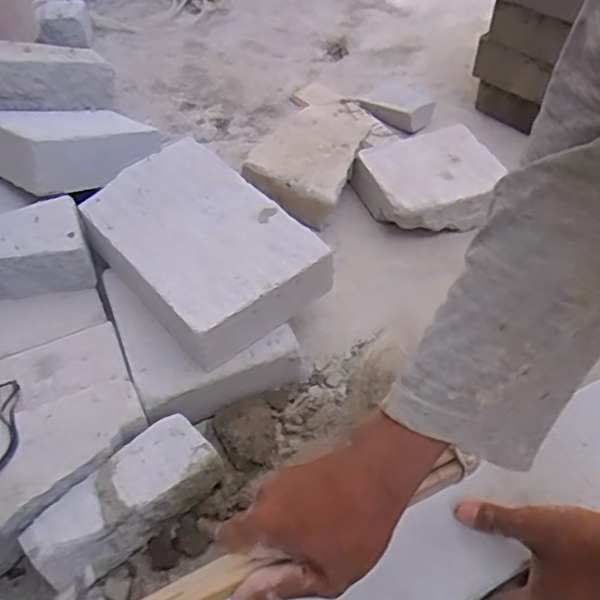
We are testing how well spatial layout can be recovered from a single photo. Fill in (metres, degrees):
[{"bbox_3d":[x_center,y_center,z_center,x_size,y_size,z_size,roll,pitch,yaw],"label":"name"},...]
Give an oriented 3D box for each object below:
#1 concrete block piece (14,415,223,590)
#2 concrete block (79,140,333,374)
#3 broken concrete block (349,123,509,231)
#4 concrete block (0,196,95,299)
[{"bbox_3d":[-0.183,0.209,0.647,0.200,0.073,0.086,-31,56,-22],"label":"concrete block piece"},{"bbox_3d":[-0.132,-0.080,0.798,0.203,0.068,0.316,-34,57,-24],"label":"concrete block"},{"bbox_3d":[0.208,-0.185,0.976,0.201,0.076,0.175,-20,53,-15],"label":"broken concrete block"},{"bbox_3d":[-0.378,-0.062,0.803,0.208,0.076,0.099,-10,51,-7],"label":"concrete block"}]

